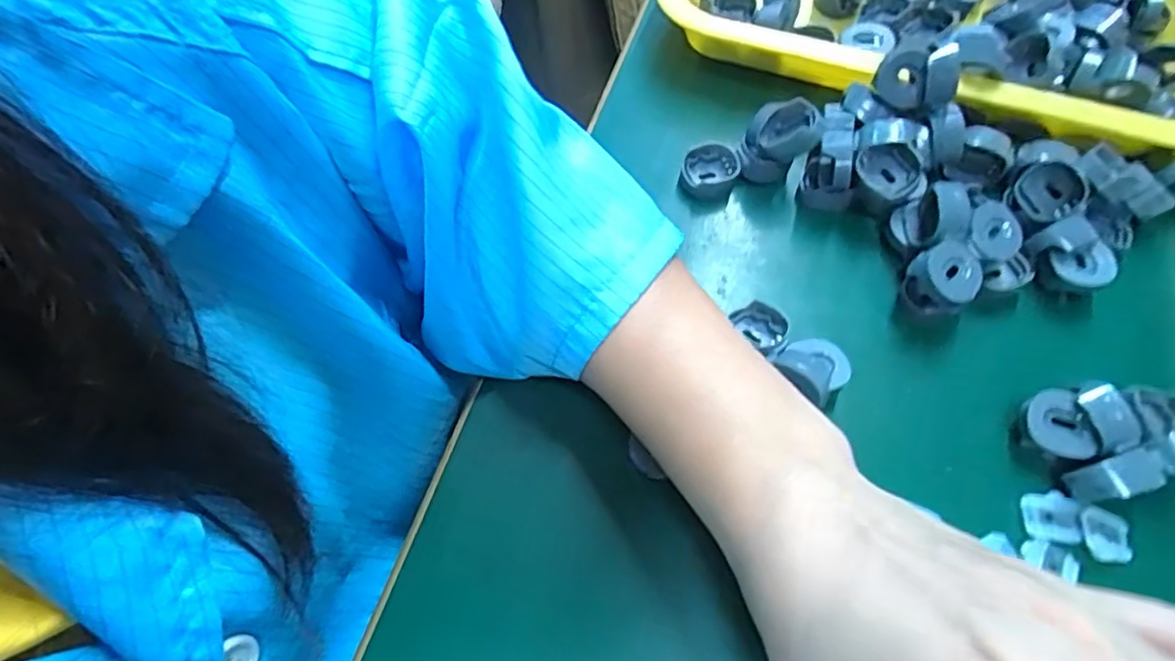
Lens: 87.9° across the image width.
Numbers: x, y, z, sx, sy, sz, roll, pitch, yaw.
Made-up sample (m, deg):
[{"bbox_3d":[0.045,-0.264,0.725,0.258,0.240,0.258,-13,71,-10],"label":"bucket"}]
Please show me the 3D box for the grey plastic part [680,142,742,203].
[{"bbox_3d":[0.063,-0.080,0.314,0.028,0.016,0.027,-1,63,1],"label":"grey plastic part"}]

